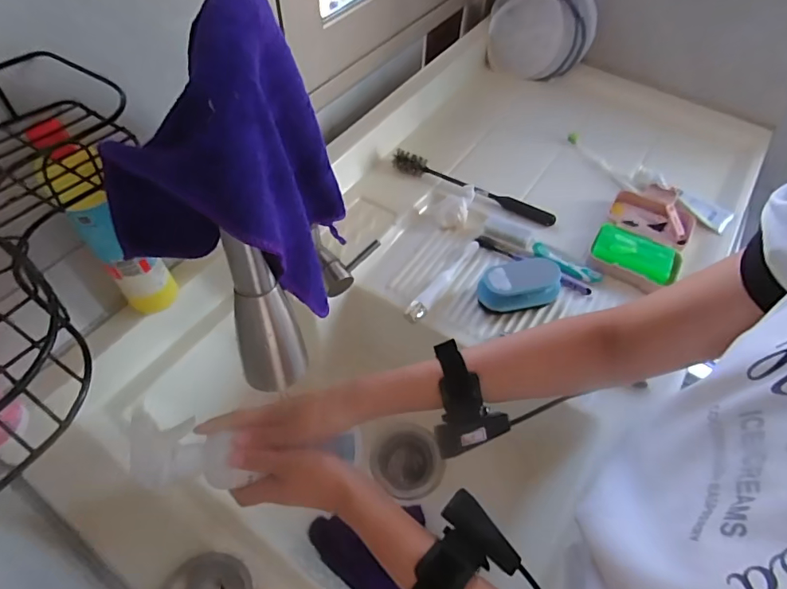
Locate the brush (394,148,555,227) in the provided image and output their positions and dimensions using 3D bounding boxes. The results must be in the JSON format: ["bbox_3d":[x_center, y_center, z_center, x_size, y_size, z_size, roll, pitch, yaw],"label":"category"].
[{"bbox_3d":[0.127,-0.177,0.775,0.281,0.024,0.030,24,57,15],"label":"brush"}]

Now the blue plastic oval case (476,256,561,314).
[{"bbox_3d":[0.172,-0.011,0.651,0.115,0.038,0.059,-12,56,-10],"label":"blue plastic oval case"}]

